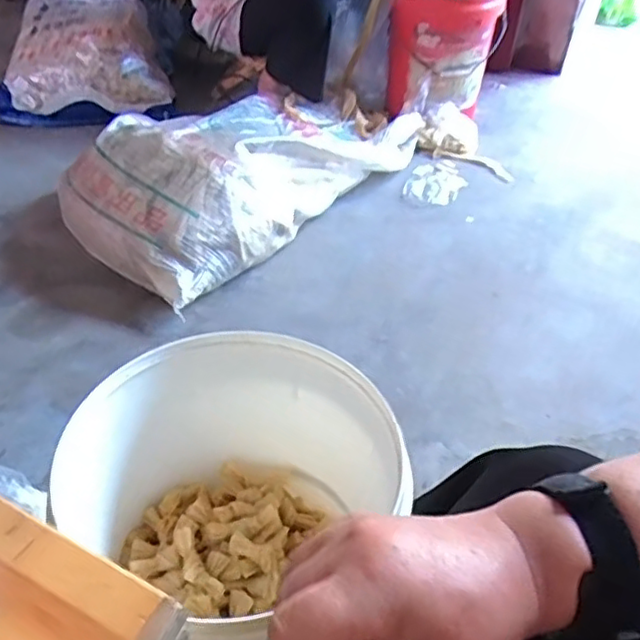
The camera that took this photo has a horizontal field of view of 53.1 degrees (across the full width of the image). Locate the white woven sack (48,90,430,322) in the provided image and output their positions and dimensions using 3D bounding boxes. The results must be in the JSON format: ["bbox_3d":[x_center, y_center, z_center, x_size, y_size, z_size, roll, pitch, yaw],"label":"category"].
[{"bbox_3d":[-0.143,-0.405,1.483,0.434,0.194,0.923,28,47,25],"label":"white woven sack"}]

